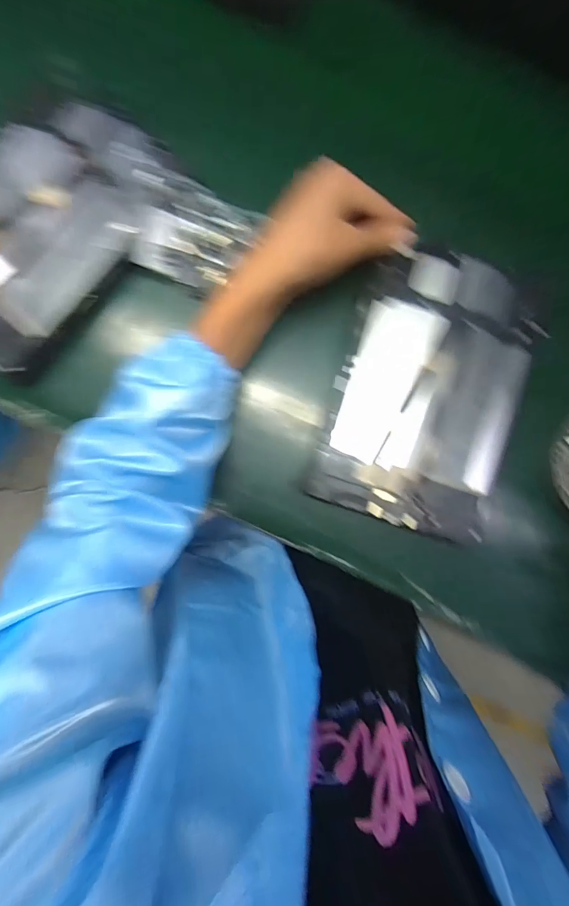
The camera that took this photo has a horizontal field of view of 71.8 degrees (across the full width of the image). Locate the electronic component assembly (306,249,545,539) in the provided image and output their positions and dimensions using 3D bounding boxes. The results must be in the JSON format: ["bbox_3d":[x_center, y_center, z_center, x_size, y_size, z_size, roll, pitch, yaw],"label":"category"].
[{"bbox_3d":[0.126,-0.052,0.337,0.154,0.028,0.227,16,91,-2],"label":"electronic component assembly"}]

